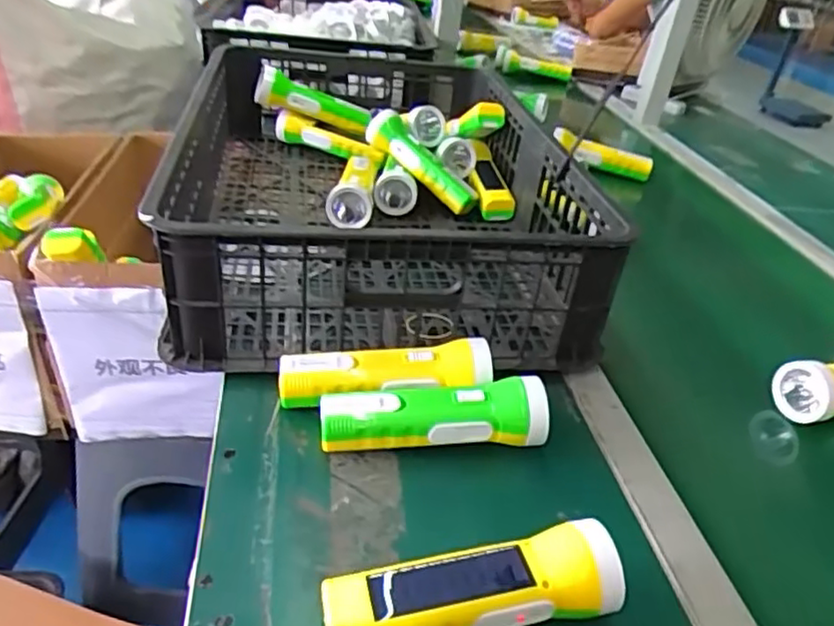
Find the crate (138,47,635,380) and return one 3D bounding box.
[{"bbox_3d":[-0.049,-0.170,0.802,0.397,0.142,0.638,1,32,-10],"label":"crate"}]

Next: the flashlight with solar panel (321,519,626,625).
[{"bbox_3d":[0.031,0.159,0.383,0.172,0.048,0.048,-1,33,-15],"label":"flashlight with solar panel"}]

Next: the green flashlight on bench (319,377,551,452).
[{"bbox_3d":[0.014,0.079,0.508,0.174,0.046,0.046,2,32,-9],"label":"green flashlight on bench"}]

